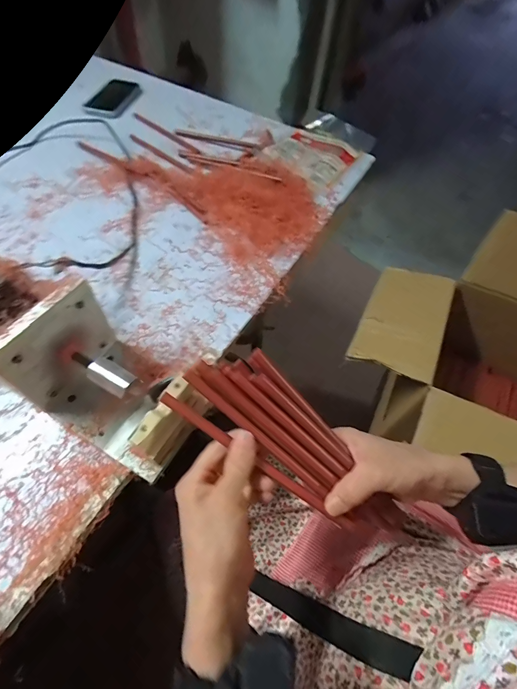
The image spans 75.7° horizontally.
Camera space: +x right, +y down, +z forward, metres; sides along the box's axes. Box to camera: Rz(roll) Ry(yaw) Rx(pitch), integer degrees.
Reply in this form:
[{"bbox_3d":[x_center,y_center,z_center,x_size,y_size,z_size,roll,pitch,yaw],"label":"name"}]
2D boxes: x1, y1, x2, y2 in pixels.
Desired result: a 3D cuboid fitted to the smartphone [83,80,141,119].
[{"bbox_3d":[-0.333,-0.571,0.763,0.089,0.008,0.173,12,58,2],"label":"smartphone"}]

